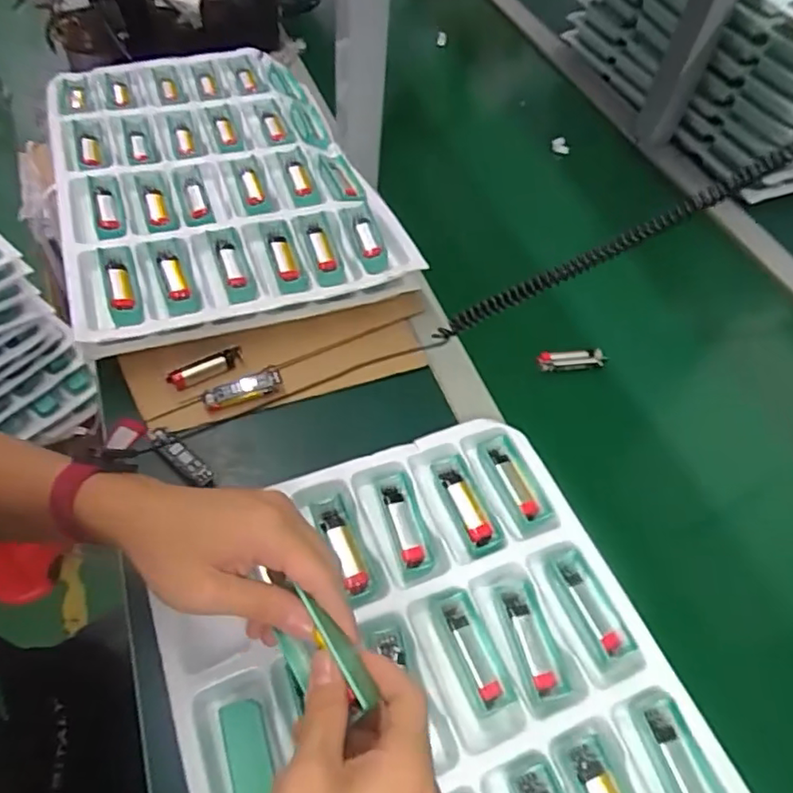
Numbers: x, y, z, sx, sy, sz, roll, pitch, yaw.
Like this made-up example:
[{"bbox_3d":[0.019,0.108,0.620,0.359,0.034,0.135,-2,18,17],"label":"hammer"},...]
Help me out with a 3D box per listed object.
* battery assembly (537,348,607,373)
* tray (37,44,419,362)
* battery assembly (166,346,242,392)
[{"bbox_3d":[0.176,-0.036,0.601,0.064,0.020,0.019,-2,55,-6],"label":"battery assembly"},{"bbox_3d":[-0.205,-0.239,0.653,0.316,0.045,0.433,-18,60,-18],"label":"tray"},{"bbox_3d":[-0.171,-0.026,0.536,0.067,0.018,0.011,-23,59,-19],"label":"battery assembly"}]

